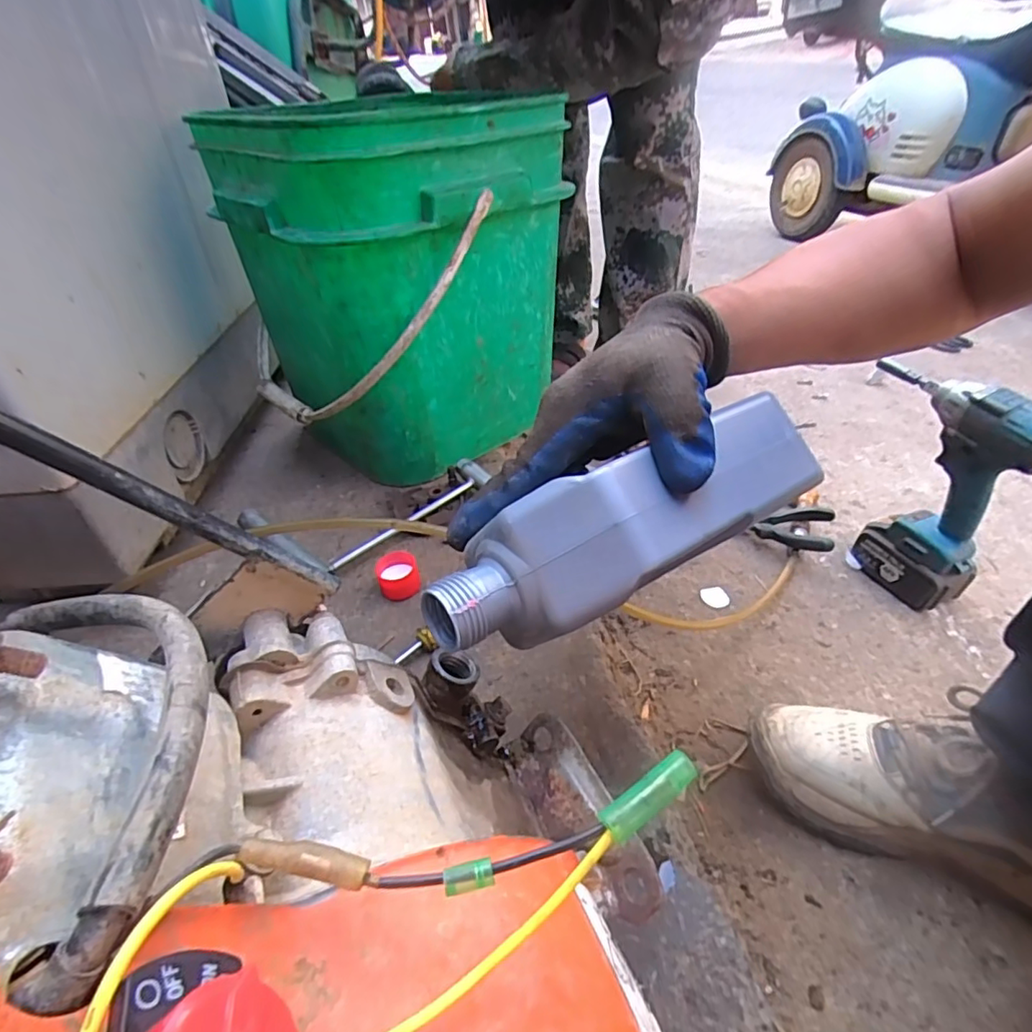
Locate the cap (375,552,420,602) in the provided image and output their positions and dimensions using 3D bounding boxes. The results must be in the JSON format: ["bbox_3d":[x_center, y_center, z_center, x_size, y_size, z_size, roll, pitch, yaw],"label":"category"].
[{"bbox_3d":[-0.106,0.053,0.511,0.036,0.027,0.037,-2,39,2],"label":"cap"}]

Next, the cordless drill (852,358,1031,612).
[{"bbox_3d":[0.468,-0.025,0.643,0.077,0.250,0.160,-12,40,-8],"label":"cordless drill"}]

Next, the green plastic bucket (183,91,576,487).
[{"bbox_3d":[-0.128,-0.243,0.630,0.261,0.332,0.261,-33,47,-30],"label":"green plastic bucket"}]

